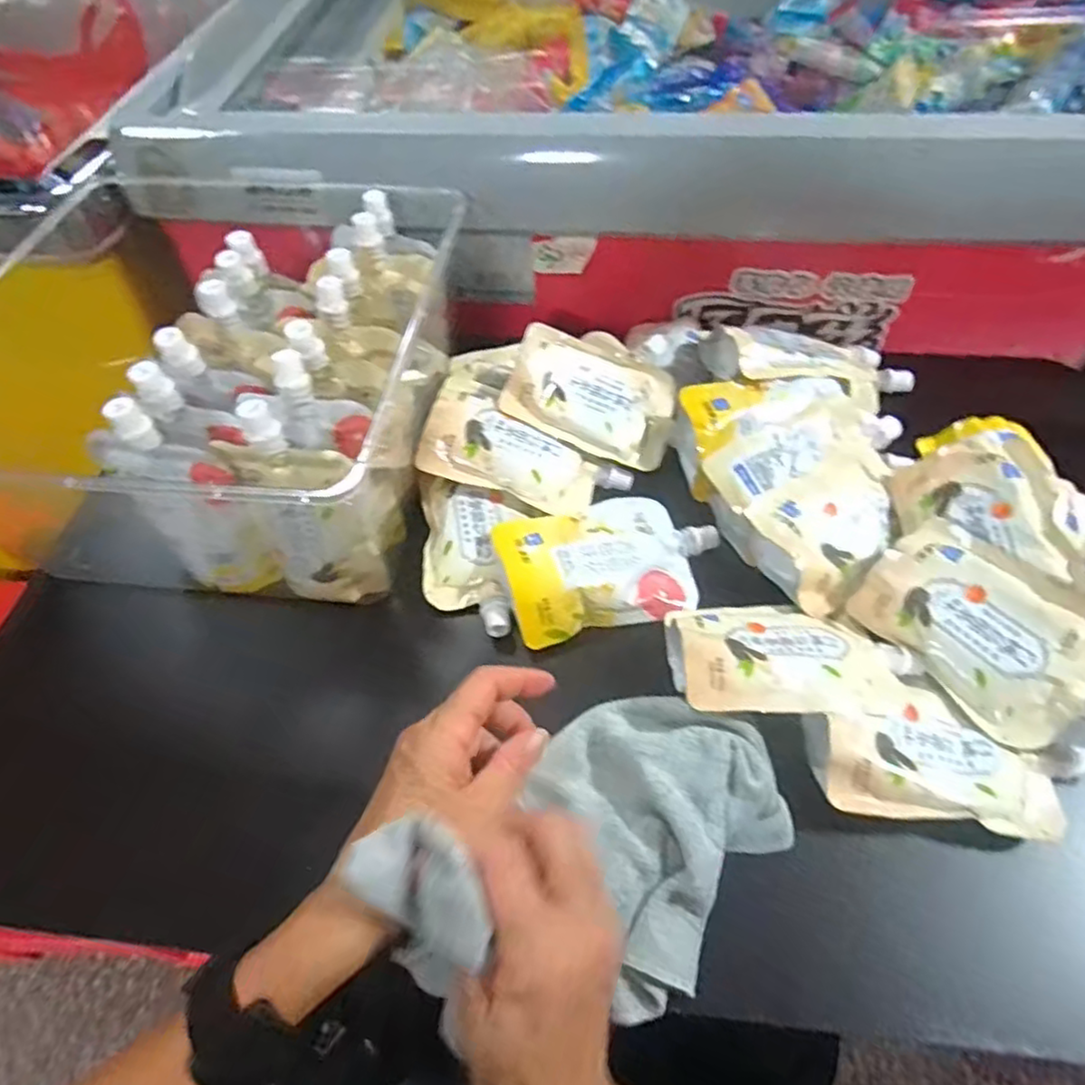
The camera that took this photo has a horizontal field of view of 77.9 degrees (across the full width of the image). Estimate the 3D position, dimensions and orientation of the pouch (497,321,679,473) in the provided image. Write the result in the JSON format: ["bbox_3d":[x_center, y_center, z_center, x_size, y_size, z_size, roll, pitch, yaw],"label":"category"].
[{"bbox_3d":[0.039,-0.110,0.503,0.127,0.014,0.087,22,70,-12],"label":"pouch"}]

